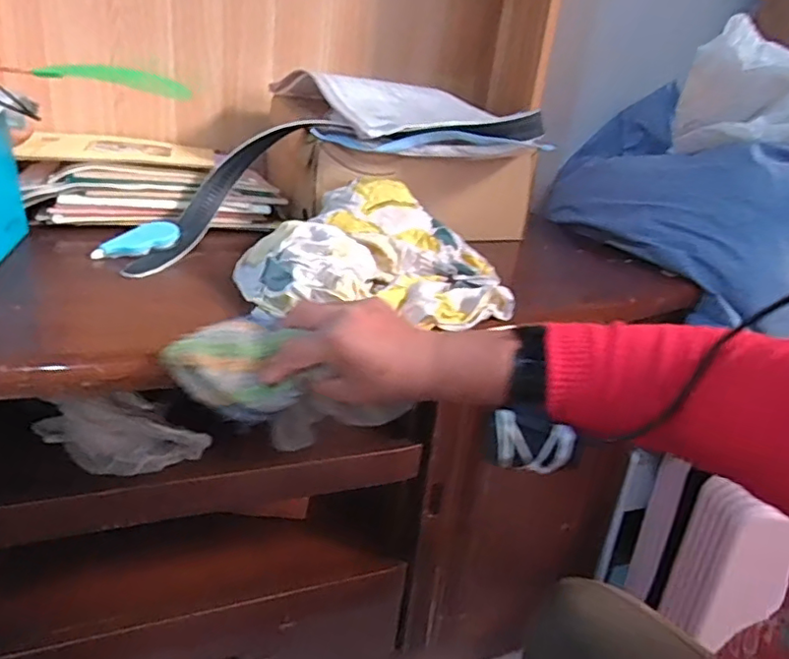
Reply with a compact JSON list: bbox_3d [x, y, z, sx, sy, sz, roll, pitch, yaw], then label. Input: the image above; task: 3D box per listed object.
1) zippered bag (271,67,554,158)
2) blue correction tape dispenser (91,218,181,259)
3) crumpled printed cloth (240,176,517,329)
[{"bbox_3d":[0.028,-0.296,0.813,0.340,0.079,0.240,3,25,-8],"label":"zippered bag"},{"bbox_3d":[-0.296,-0.101,0.671,0.096,0.015,0.036,-26,84,-35],"label":"blue correction tape dispenser"},{"bbox_3d":[-0.015,-0.083,0.604,0.274,0.090,0.205,1,25,-13],"label":"crumpled printed cloth"}]

